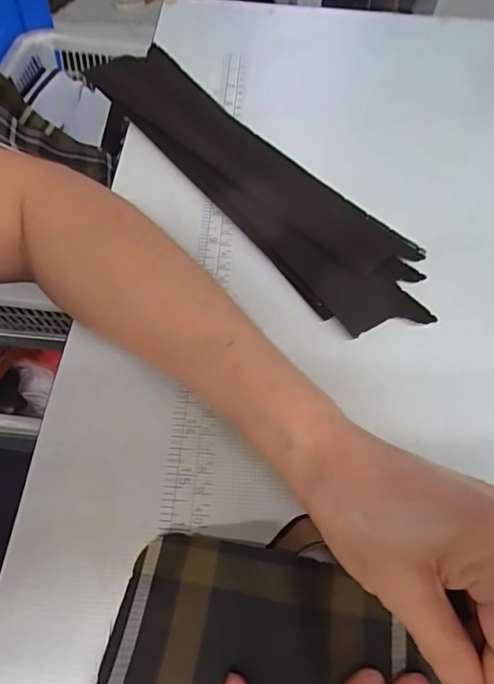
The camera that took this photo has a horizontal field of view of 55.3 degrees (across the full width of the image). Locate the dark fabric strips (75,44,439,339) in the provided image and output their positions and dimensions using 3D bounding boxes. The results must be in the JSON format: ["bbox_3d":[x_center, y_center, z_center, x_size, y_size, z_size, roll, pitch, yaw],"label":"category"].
[{"bbox_3d":[-0.002,-0.128,0.344,0.087,0.026,0.332,-34,66,-22],"label":"dark fabric strips"}]

